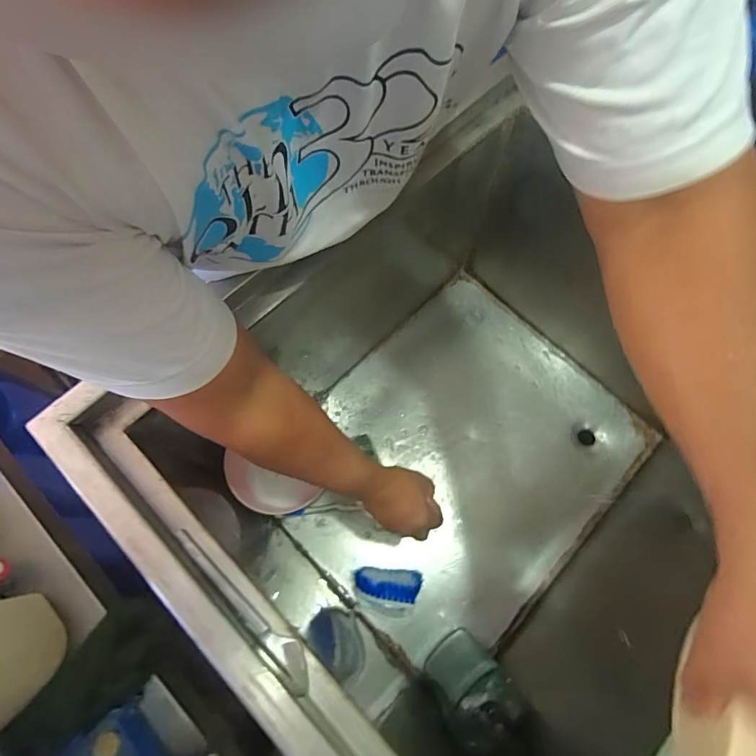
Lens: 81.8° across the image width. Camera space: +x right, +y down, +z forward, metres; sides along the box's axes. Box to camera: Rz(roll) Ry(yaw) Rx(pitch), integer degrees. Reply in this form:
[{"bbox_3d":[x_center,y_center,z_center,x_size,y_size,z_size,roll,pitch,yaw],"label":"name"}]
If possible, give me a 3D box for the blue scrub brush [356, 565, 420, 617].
[{"bbox_3d":[0.014,0.343,0.694,0.103,0.056,0.071,5,71,0],"label":"blue scrub brush"}]

